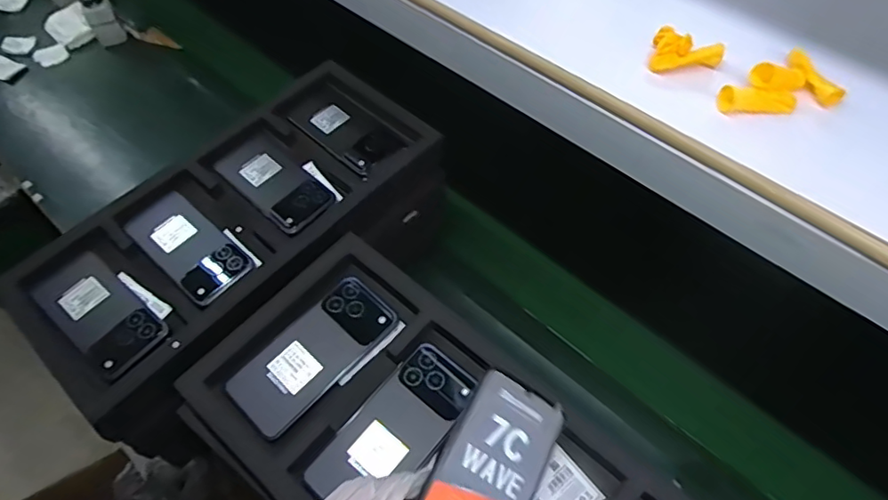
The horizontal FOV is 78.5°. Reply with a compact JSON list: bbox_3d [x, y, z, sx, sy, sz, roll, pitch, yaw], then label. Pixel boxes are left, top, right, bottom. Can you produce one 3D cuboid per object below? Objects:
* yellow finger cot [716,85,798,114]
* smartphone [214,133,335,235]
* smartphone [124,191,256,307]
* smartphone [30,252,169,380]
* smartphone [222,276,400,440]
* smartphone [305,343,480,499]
[{"bbox_3d":[0.246,-0.118,0.425,0.061,0.016,0.016,0,58,0],"label":"yellow finger cot"},{"bbox_3d":[-0.207,-0.083,0.664,0.154,0.012,0.076,38,65,21],"label":"smartphone"},{"bbox_3d":[-0.286,-0.003,0.615,0.159,0.012,0.077,36,64,20],"label":"smartphone"},{"bbox_3d":[-0.362,0.066,0.572,0.155,0.015,0.073,37,62,18],"label":"smartphone"},{"bbox_3d":[-0.123,0.097,0.514,0.073,0.013,0.159,38,65,21],"label":"smartphone"},{"bbox_3d":[-0.041,0.157,0.478,0.071,0.013,0.155,36,64,20],"label":"smartphone"}]

